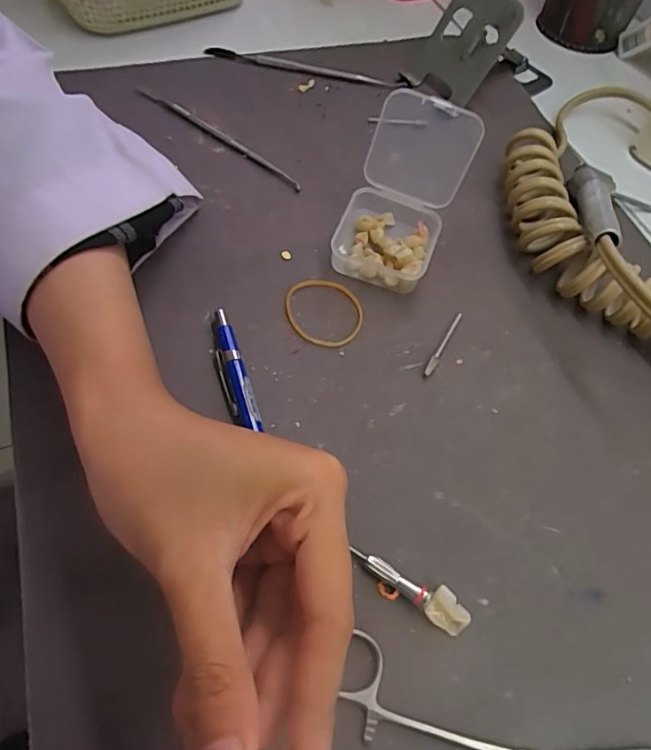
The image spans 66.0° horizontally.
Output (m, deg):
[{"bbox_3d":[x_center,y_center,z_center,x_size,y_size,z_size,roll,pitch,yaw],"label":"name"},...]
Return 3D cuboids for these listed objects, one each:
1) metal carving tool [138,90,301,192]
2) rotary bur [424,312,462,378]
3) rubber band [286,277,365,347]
[{"bbox_3d":[-0.072,-0.163,0.339,0.143,0.007,0.007,35,65,14],"label":"metal carving tool"},{"bbox_3d":[0.066,-0.018,0.275,0.005,0.004,0.048,30,63,12],"label":"rotary bur"},{"bbox_3d":[-0.001,-0.036,0.277,0.042,0.004,0.044,3,60,-5],"label":"rubber band"}]

